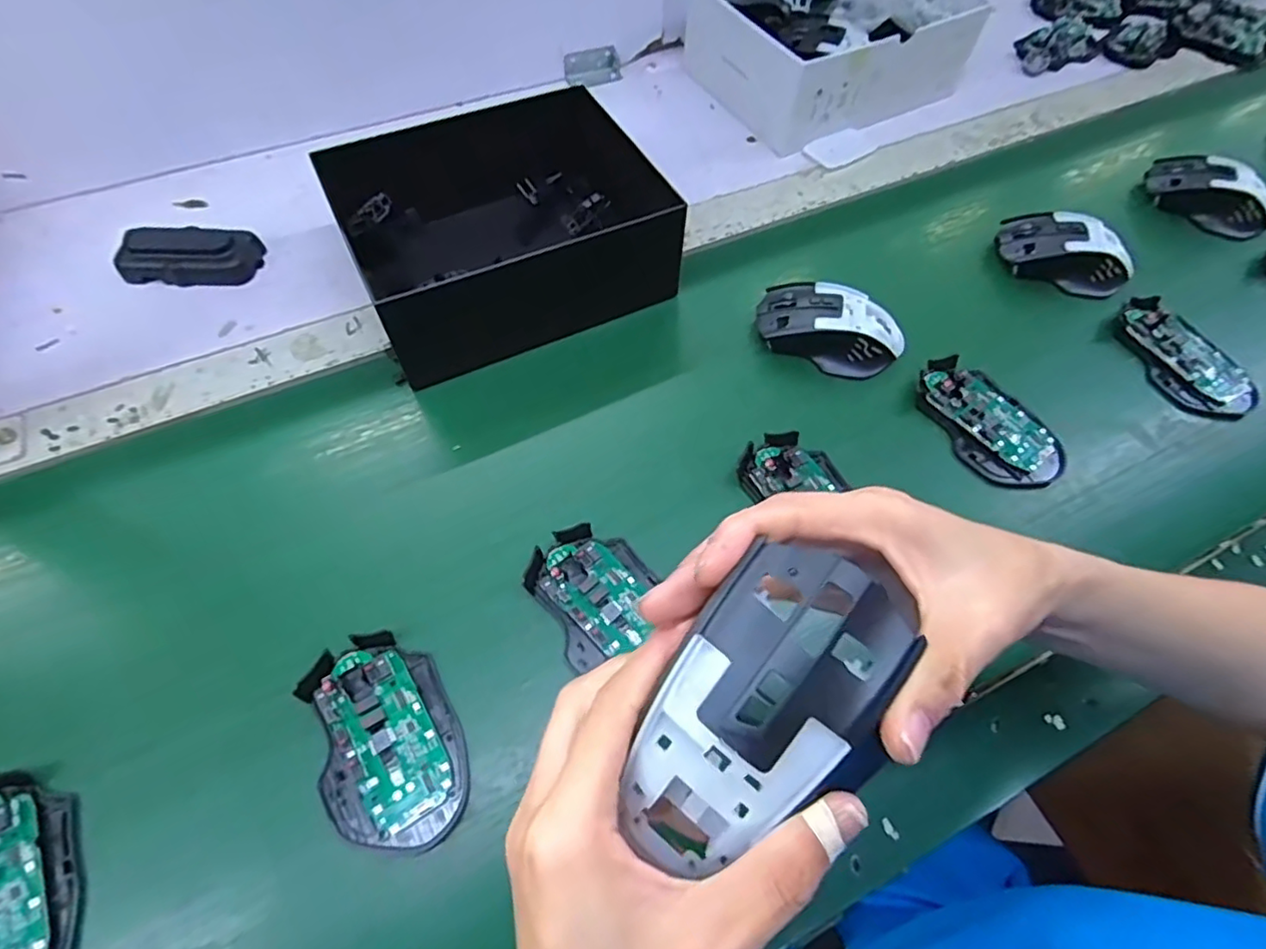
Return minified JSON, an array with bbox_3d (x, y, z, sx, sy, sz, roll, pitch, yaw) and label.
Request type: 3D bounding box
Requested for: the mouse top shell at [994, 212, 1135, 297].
[{"bbox_3d":[0.359,-0.184,0.519,0.107,0.041,0.065,40,67,18],"label":"mouse top shell"}]

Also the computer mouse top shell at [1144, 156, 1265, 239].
[{"bbox_3d":[0.516,-0.252,0.551,0.061,0.037,0.107,-37,69,-18],"label":"computer mouse top shell"}]

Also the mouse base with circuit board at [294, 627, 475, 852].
[{"bbox_3d":[-0.136,0.145,0.339,0.072,0.017,0.115,-26,65,-15],"label":"mouse base with circuit board"}]

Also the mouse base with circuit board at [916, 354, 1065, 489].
[{"bbox_3d":[0.255,-0.039,0.448,0.062,0.020,0.111,-23,64,-14],"label":"mouse base with circuit board"}]

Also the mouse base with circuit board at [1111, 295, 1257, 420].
[{"bbox_3d":[0.421,-0.092,0.476,0.053,0.021,0.113,-14,64,-8],"label":"mouse base with circuit board"}]

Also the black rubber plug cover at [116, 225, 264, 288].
[{"bbox_3d":[-0.359,-0.178,0.502,0.097,0.023,0.049,3,61,0],"label":"black rubber plug cover"}]

